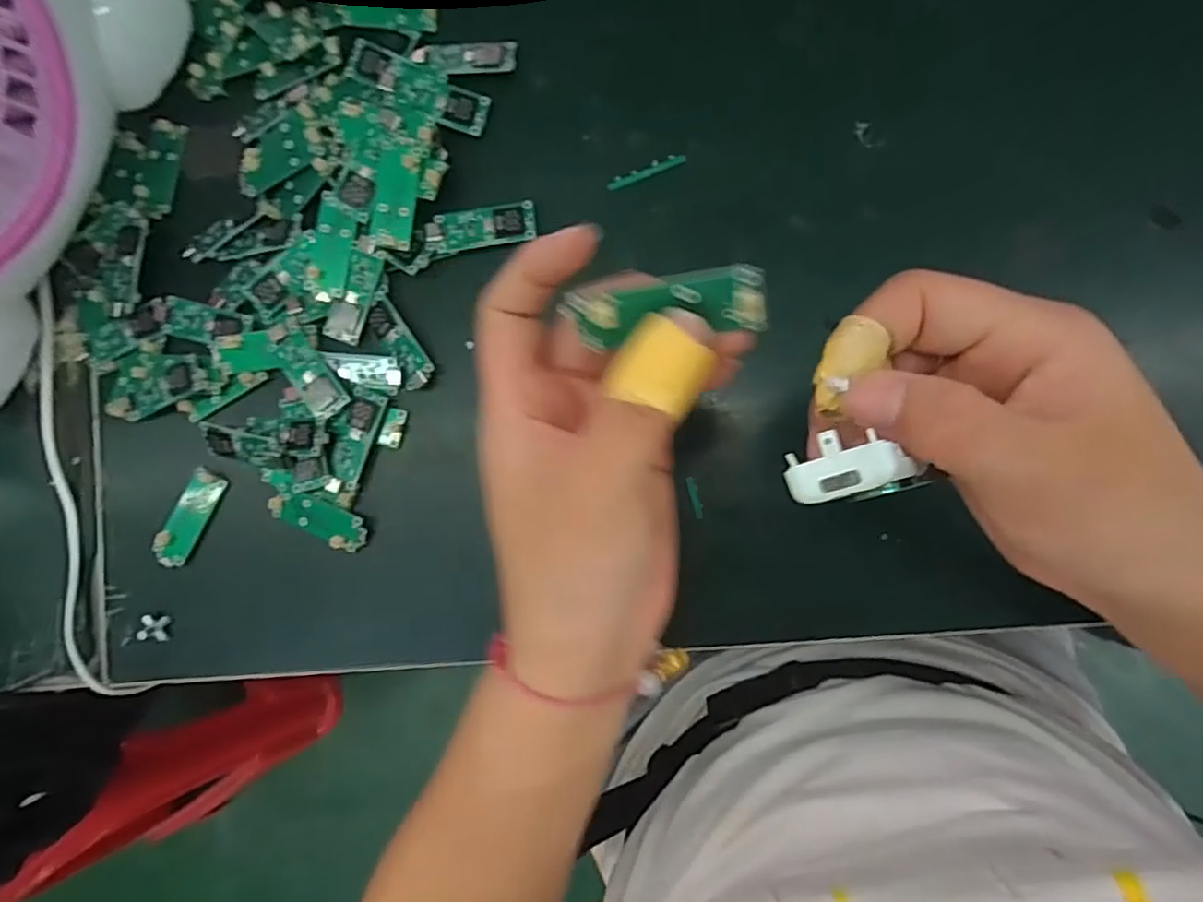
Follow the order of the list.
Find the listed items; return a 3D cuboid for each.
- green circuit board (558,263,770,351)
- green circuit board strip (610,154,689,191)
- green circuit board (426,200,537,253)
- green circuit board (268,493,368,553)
[{"bbox_3d":[0.016,-0.036,0.159,0.051,0.005,0.015,-5,87,12],"label":"green circuit board"},{"bbox_3d":[0.021,-0.132,0.291,0.037,0.004,0.006,-19,86,6],"label":"green circuit board strip"},{"bbox_3d":[-0.057,-0.107,0.297,0.050,0.007,0.019,-8,85,7],"label":"green circuit board"},{"bbox_3d":[-0.137,0.034,0.303,0.048,0.006,0.019,20,103,7],"label":"green circuit board"}]

